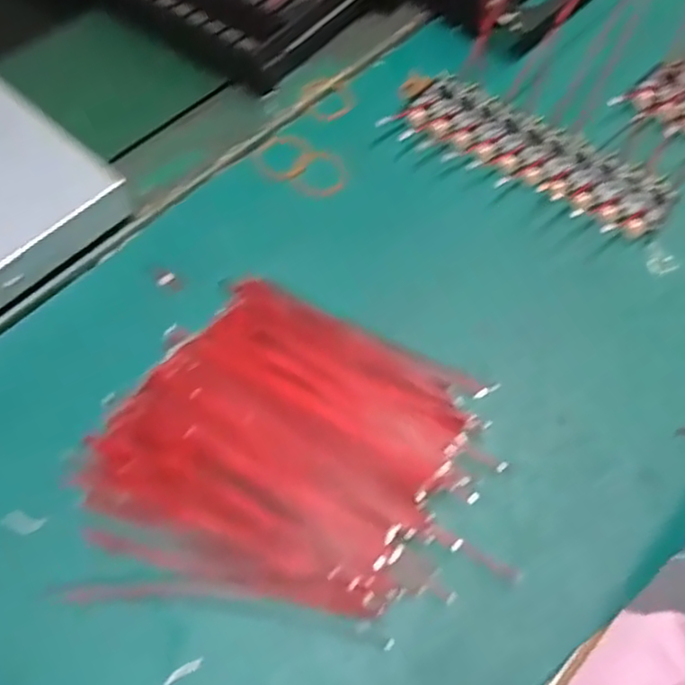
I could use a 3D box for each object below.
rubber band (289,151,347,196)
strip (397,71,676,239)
[{"bbox_3d":[-0.013,-0.098,0.397,0.033,0.007,0.029,20,63,13],"label":"rubber band"},{"bbox_3d":[0.105,-0.113,0.400,0.169,0.015,0.064,34,67,19],"label":"strip"}]

